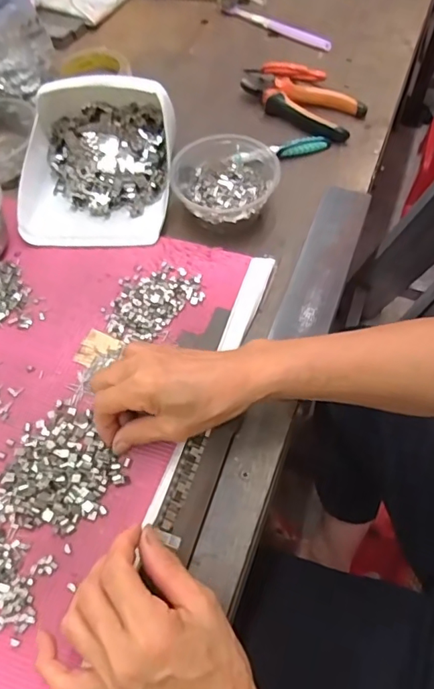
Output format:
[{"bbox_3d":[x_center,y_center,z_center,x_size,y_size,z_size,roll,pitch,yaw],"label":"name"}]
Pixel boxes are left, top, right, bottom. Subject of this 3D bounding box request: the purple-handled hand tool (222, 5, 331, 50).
[{"bbox_3d":[0.081,-0.445,0.704,0.180,0.009,0.016,36,68,22],"label":"purple-handled hand tool"}]

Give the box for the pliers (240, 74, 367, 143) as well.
[{"bbox_3d":[0.096,-0.287,0.604,0.148,0.022,0.068,31,66,18],"label":"pliers"}]

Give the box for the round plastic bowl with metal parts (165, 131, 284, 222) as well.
[{"bbox_3d":[0.008,-0.165,0.521,0.105,0.048,0.102,-1,61,2],"label":"round plastic bowl with metal parts"}]

